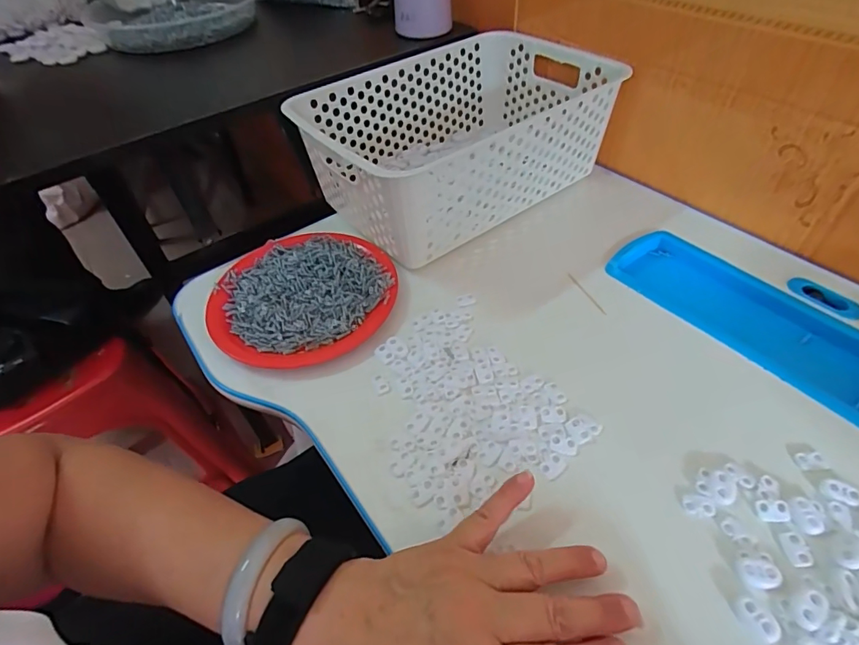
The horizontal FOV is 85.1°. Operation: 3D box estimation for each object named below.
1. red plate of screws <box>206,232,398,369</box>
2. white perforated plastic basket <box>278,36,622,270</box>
[{"bbox_3d":[-0.114,-0.029,0.427,0.157,0.021,0.164,-3,48,3],"label":"red plate of screws"},{"bbox_3d":[0.030,-0.194,0.505,0.300,0.114,0.204,-31,53,-21],"label":"white perforated plastic basket"}]

